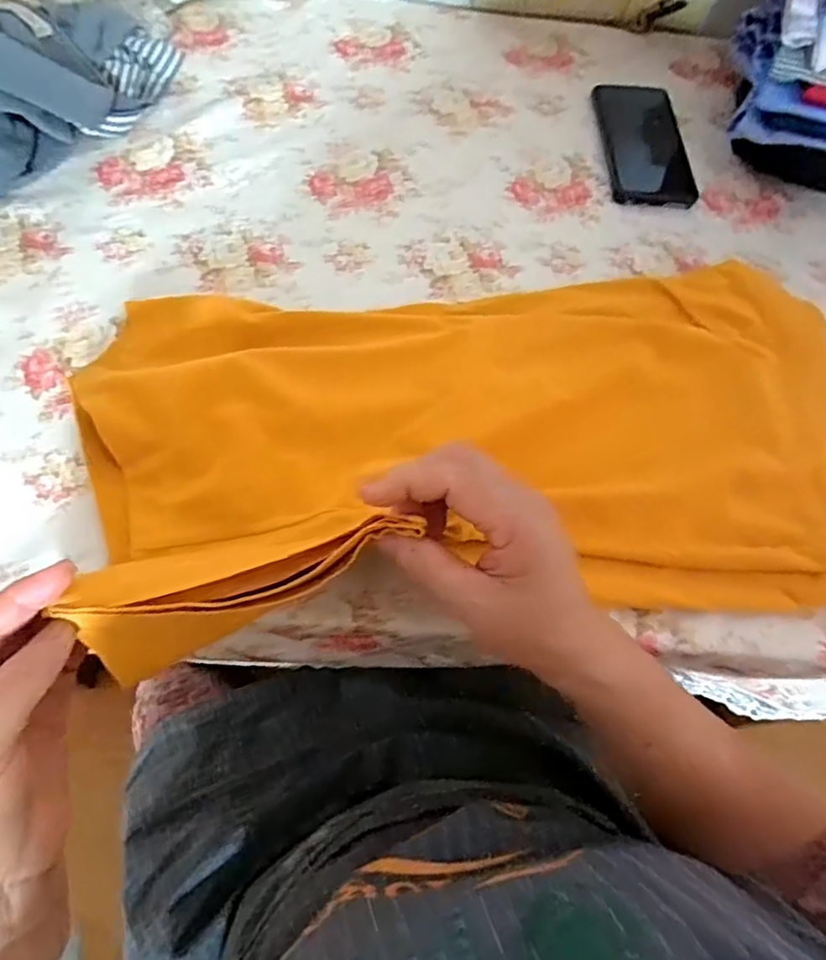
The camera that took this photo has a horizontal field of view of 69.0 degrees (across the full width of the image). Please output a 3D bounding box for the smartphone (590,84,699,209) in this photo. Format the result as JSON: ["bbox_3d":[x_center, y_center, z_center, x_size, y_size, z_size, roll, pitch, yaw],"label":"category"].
[{"bbox_3d":[0.220,-0.325,0.576,0.077,0.009,0.159,0,65,-3],"label":"smartphone"}]

